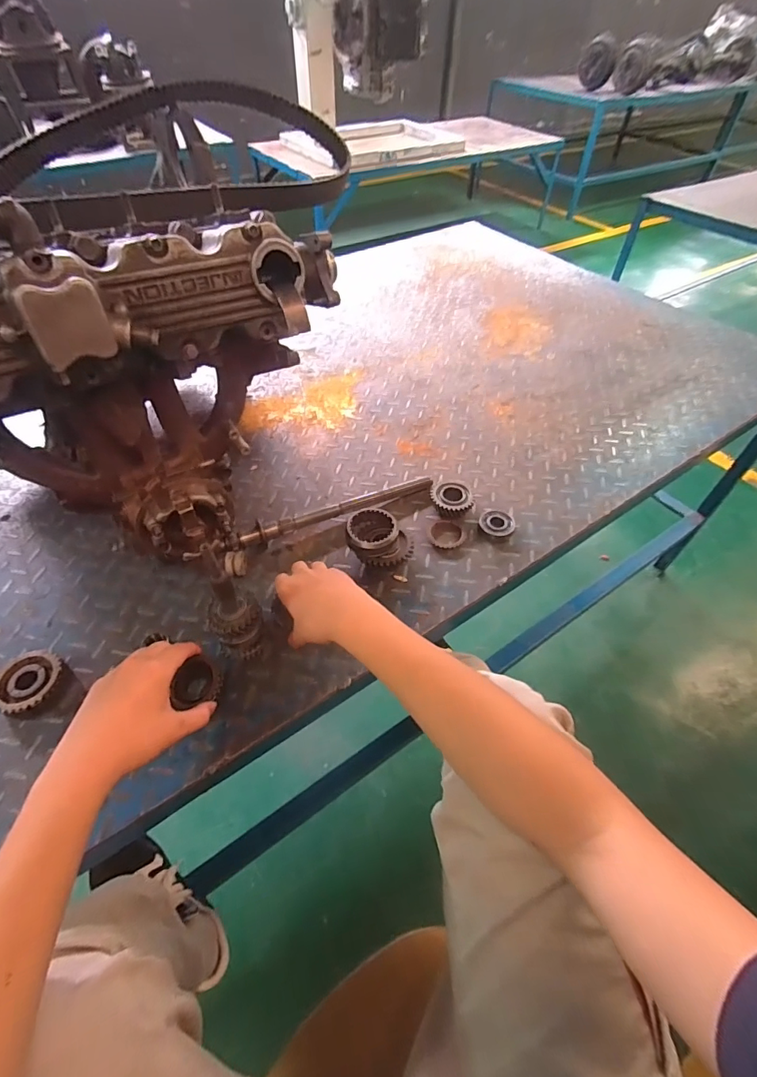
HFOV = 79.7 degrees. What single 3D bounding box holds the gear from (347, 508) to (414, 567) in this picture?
[{"bbox_3d":[0.001,0.002,0.621,0.088,0.052,0.074,33,57,24],"label":"gear"}]

